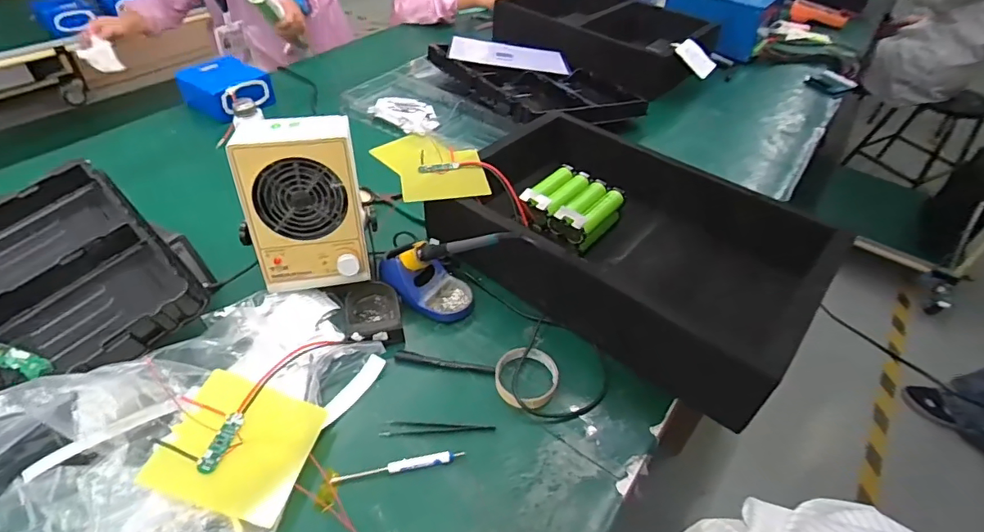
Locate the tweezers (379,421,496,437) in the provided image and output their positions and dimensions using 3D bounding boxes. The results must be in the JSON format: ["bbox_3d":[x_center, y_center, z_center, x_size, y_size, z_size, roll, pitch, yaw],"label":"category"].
[{"bbox_3d":[-0.066,0.195,0.602,0.135,0.007,0.019,0,44,-5],"label":"tweezers"}]

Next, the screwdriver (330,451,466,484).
[{"bbox_3d":[-0.106,0.227,0.564,0.146,0.009,0.015,-6,45,-10],"label":"screwdriver"}]

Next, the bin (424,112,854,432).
[{"bbox_3d":[0.214,-0.044,0.788,0.523,0.128,0.361,32,50,25],"label":"bin"}]

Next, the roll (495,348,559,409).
[{"bbox_3d":[0.048,0.145,0.645,0.084,0.021,0.082,2,44,-2],"label":"roll"}]

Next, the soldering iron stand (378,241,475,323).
[{"bbox_3d":[-0.095,0.014,0.736,0.145,0.076,0.091,34,52,27],"label":"soldering iron stand"}]

